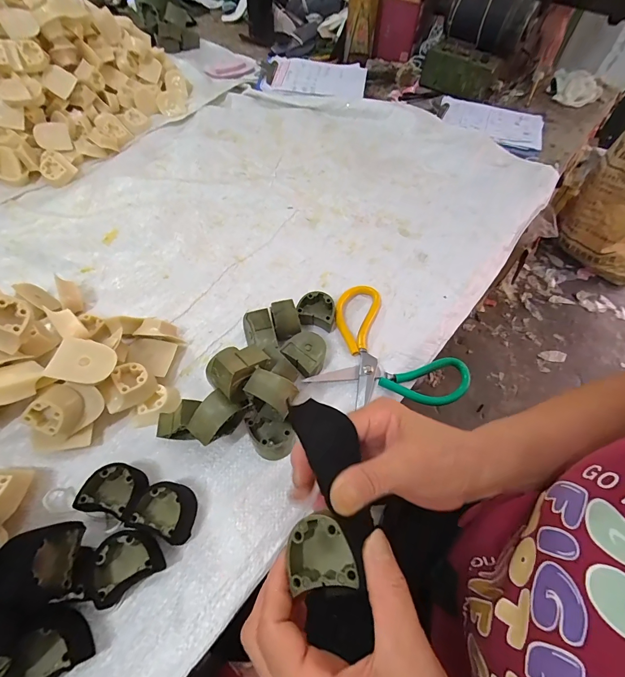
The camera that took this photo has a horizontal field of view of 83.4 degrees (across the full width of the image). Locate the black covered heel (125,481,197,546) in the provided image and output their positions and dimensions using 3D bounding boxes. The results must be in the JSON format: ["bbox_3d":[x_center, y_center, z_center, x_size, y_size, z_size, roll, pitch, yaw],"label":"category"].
[{"bbox_3d":[-0.123,0.146,0.301,0.047,0.027,0.041,19,59,7],"label":"black covered heel"}]

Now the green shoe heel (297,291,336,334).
[{"bbox_3d":[0.005,-0.033,0.425,0.045,0.029,0.037,9,58,1],"label":"green shoe heel"}]

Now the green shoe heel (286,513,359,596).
[{"bbox_3d":[0.009,0.126,0.215,0.043,0.033,0.037,-21,66,20],"label":"green shoe heel"}]

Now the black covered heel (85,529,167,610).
[{"bbox_3d":[-0.148,0.178,0.277,0.048,0.026,0.041,-34,67,-23],"label":"black covered heel"}]

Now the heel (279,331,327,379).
[{"bbox_3d":[-0.006,0.017,0.387,0.046,0.026,0.040,39,63,18],"label":"heel"}]

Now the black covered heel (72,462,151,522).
[{"bbox_3d":[-0.169,0.134,0.307,0.047,0.028,0.042,19,59,7],"label":"black covered heel"}]

